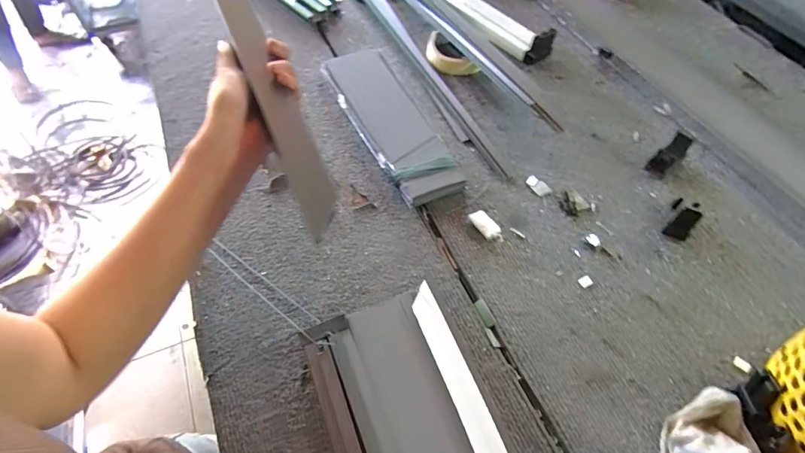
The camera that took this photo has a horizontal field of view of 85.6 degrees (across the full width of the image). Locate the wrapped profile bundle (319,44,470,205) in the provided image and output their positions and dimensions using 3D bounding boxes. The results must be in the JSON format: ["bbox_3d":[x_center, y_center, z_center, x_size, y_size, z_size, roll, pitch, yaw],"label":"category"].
[{"bbox_3d":[-0.019,-0.138,0.555,0.082,0.030,0.271,-20,59,-13],"label":"wrapped profile bundle"}]

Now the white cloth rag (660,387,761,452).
[{"bbox_3d":[0.243,0.177,0.339,0.089,0.046,0.067,-30,61,-19],"label":"white cloth rag"}]

